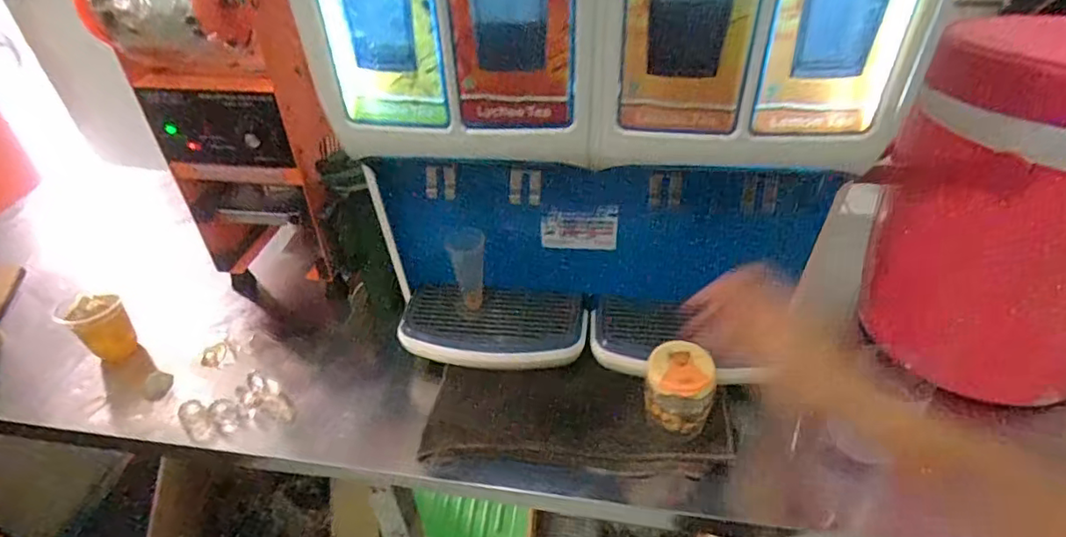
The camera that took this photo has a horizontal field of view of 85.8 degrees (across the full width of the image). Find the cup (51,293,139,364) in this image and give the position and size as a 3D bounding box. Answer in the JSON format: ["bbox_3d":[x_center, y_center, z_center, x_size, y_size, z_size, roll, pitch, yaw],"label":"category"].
[{"bbox_3d":[-0.641,0.088,0.850,0.067,0.099,0.065,-21,44,-22],"label":"cup"}]

